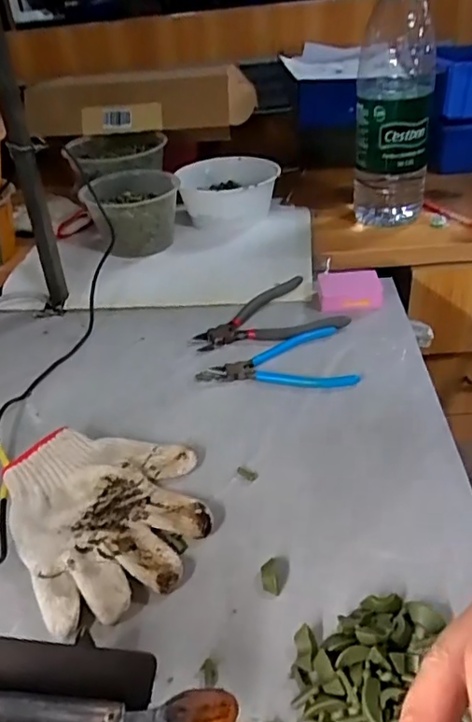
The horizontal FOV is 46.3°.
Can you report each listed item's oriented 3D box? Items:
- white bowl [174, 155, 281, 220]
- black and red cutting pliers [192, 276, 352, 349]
[{"bbox_3d":[-0.008,-0.265,0.876,0.149,0.071,0.160,-4,36,3],"label":"white bowl"},{"bbox_3d":[0.032,-0.050,0.657,0.165,0.014,0.109,-17,37,-13],"label":"black and red cutting pliers"}]

